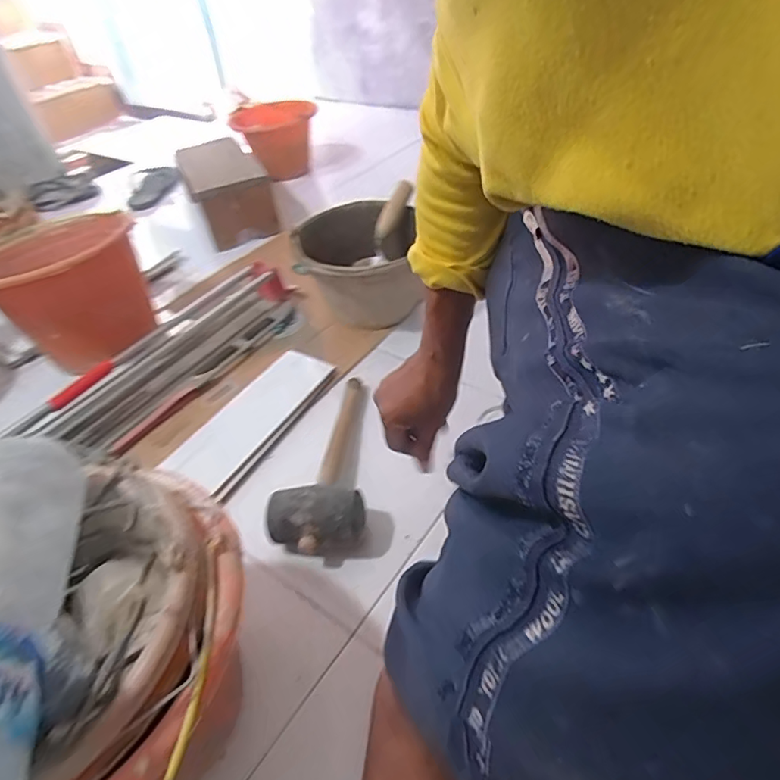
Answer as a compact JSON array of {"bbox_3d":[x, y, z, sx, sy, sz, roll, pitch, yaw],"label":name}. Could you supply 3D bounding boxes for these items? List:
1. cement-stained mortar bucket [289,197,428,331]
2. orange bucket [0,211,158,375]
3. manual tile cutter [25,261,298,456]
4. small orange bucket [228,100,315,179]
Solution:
[{"bbox_3d":[-0.051,-0.217,0.921,0.202,0.154,0.214,-4,42,4],"label":"cement-stained mortar bucket"},{"bbox_3d":[-0.542,-0.169,0.892,0.226,0.211,0.281,-18,43,-11],"label":"orange bucket"},{"bbox_3d":[-0.419,0.009,0.783,0.115,0.084,0.743,23,51,29],"label":"manual tile cutter"},{"bbox_3d":[-0.319,-0.710,1.467,0.227,0.158,0.219,-4,42,4],"label":"small orange bucket"}]

